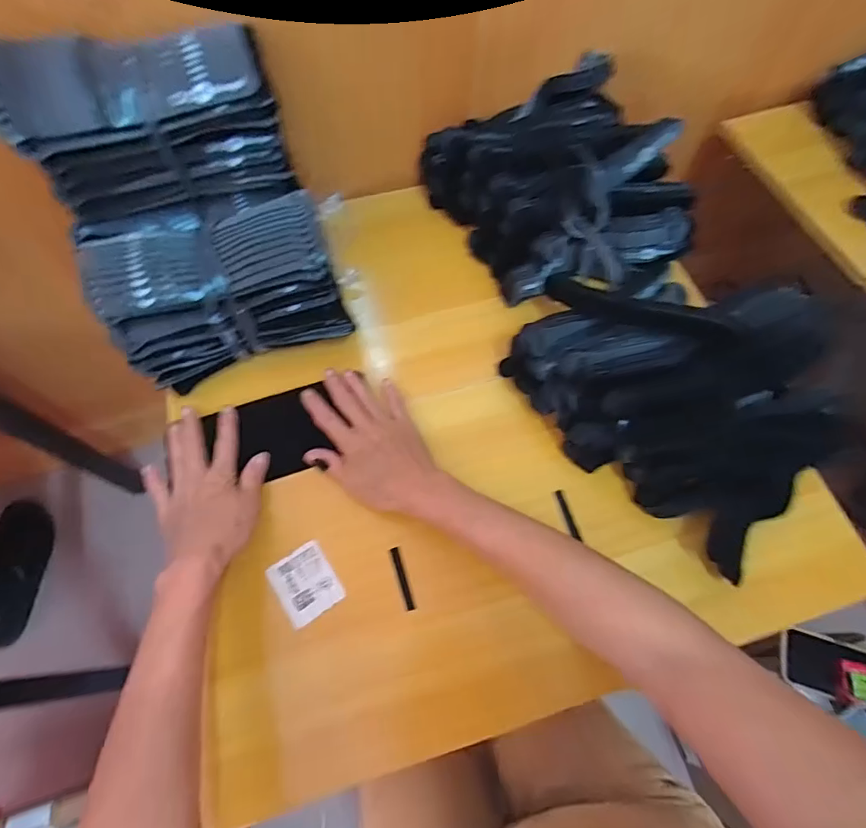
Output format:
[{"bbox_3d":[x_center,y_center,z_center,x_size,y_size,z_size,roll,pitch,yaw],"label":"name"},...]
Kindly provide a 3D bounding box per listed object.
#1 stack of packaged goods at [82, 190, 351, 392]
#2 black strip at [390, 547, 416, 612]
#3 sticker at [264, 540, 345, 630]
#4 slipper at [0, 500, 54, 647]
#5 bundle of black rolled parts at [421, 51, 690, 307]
[{"bbox_3d":[-0.203,-0.136,0.463,0.197,0.108,0.139,-18,68,-9],"label":"stack of packaged goods"},{"bbox_3d":[-0.027,0.144,0.420,0.008,0.007,0.055,-16,67,-9],"label":"black strip"},{"bbox_3d":[-0.110,0.147,0.417,0.049,0.007,0.057,-32,71,-15],"label":"sticker"},{"bbox_3d":[-0.774,0.284,0.879,0.100,0.062,0.236,2,66,-1],"label":"slipper"},{"bbox_3d":[0.142,-0.246,0.529,0.222,0.108,0.266,-22,68,-11],"label":"bundle of black rolled parts"}]

